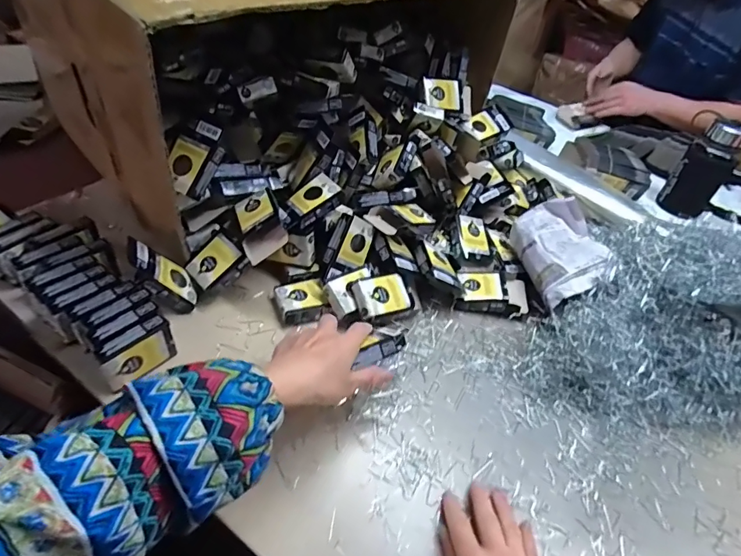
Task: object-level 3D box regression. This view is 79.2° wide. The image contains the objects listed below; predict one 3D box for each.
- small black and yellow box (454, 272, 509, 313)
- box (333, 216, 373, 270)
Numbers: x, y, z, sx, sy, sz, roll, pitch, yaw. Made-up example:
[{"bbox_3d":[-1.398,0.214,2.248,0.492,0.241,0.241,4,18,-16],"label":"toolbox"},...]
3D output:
[{"bbox_3d":[0.153,0.017,0.622,0.069,0.027,0.058,2,48,9],"label":"small black and yellow box"},{"bbox_3d":[-0.023,-0.046,0.592,0.046,0.064,0.021,23,-3,-40],"label":"box"}]

